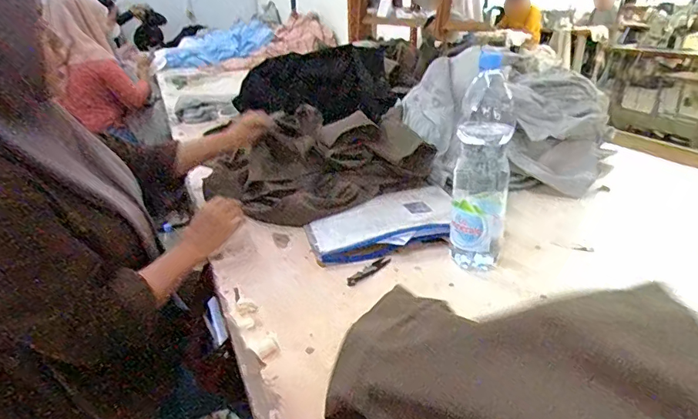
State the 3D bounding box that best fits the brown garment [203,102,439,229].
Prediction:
[{"bbox_3d":[-0.082,-0.118,1.076,0.407,0.150,0.380,-20,30,-35],"label":"brown garment"}]

